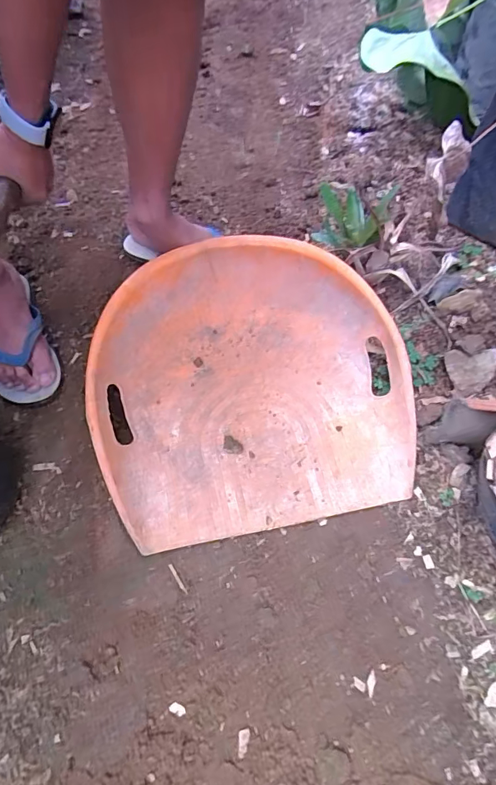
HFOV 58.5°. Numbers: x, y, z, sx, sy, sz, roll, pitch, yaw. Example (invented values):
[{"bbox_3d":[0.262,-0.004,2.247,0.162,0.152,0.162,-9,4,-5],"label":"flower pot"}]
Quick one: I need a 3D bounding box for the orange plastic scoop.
[{"bbox_3d":[0.005,-0.016,0.617,0.430,0.138,0.378,-9,63,-7],"label":"orange plastic scoop"}]

